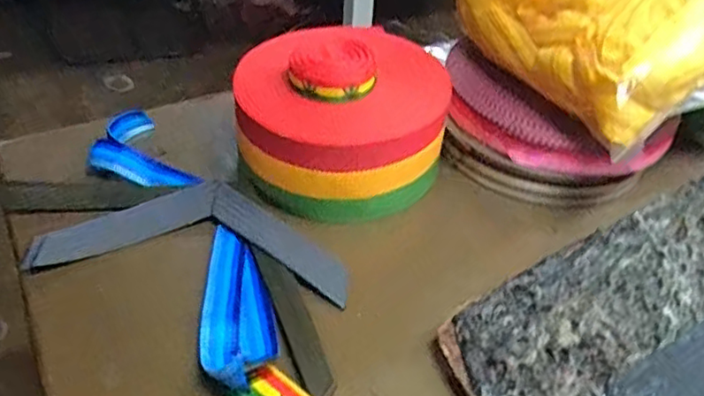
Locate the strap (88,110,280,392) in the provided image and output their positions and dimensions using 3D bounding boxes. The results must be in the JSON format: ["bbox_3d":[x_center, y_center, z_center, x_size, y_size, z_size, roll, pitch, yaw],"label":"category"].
[{"bbox_3d":[-0.126,0.021,0.472,0.070,0.027,0.295,-23,48,-26],"label":"strap"}]

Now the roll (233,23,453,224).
[{"bbox_3d":[-0.009,-0.060,0.511,0.166,0.102,0.134,4,42,2],"label":"roll"}]

